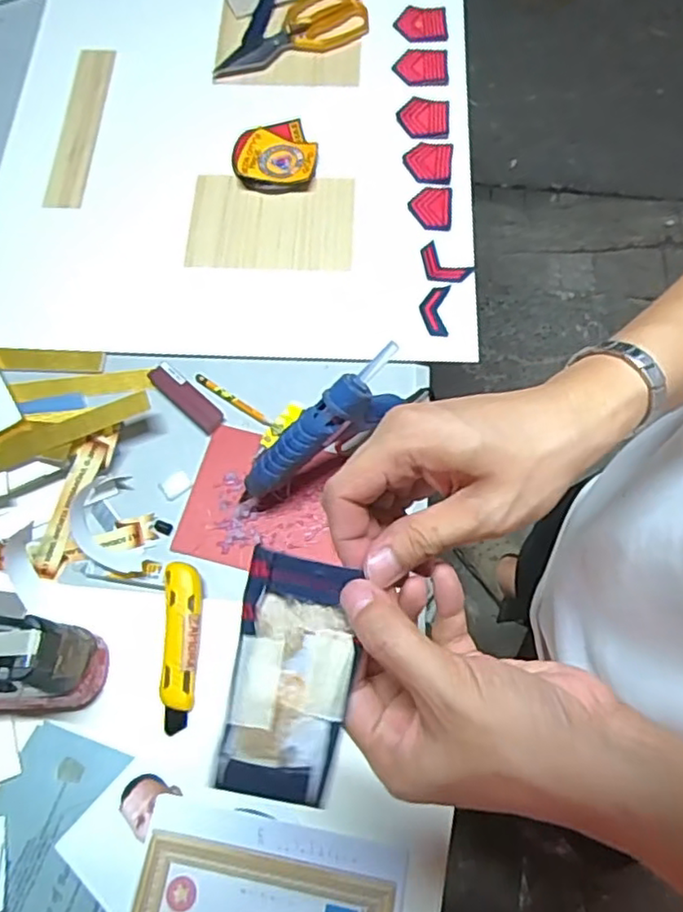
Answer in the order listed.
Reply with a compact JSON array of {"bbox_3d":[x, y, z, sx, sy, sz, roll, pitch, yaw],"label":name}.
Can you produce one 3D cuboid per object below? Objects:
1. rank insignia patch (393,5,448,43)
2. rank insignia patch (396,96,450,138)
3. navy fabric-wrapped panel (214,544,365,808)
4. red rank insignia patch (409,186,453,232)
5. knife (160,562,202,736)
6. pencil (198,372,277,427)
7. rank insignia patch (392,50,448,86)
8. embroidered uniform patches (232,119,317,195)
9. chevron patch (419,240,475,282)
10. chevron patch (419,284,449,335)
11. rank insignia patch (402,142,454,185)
[{"bbox_3d":[0.109,-0.596,0.883,0.069,0.008,0.077,-3,68,-1],"label":"rank insignia patch"},{"bbox_3d":[0.105,-0.432,0.819,0.065,0.006,0.065,3,72,-2],"label":"rank insignia patch"},{"bbox_3d":[-0.021,0.093,0.273,0.049,0.005,0.099,10,85,-7],"label":"navy fabric-wrapped panel"},{"bbox_3d":[0.106,-0.296,0.766,0.050,0.006,0.064,5,71,-1],"label":"red rank insignia patch"},{"bbox_3d":[-0.146,0.171,0.584,0.034,0.019,0.144,-3,68,-1],"label":"knife"},{"bbox_3d":[-0.113,-0.058,0.685,0.102,0.010,0.013,31,72,13],"label":"pencil"},{"bbox_3d":[0.105,-0.513,0.852,0.070,0.007,0.065,0,68,0],"label":"rank insignia patch"},{"bbox_3d":[-0.082,-0.366,0.789,0.097,0.024,0.095,-15,69,-6],"label":"embroidered uniform patches"},{"bbox_3d":[0.114,-0.218,0.739,0.065,0.009,0.041,39,83,18],"label":"chevron patch"},{"bbox_3d":[0.103,-0.164,0.715,0.030,0.006,0.065,5,68,2],"label":"chevron patch"},{"bbox_3d":[0.107,-0.362,0.793,0.058,0.007,0.064,5,71,5],"label":"rank insignia patch"}]

